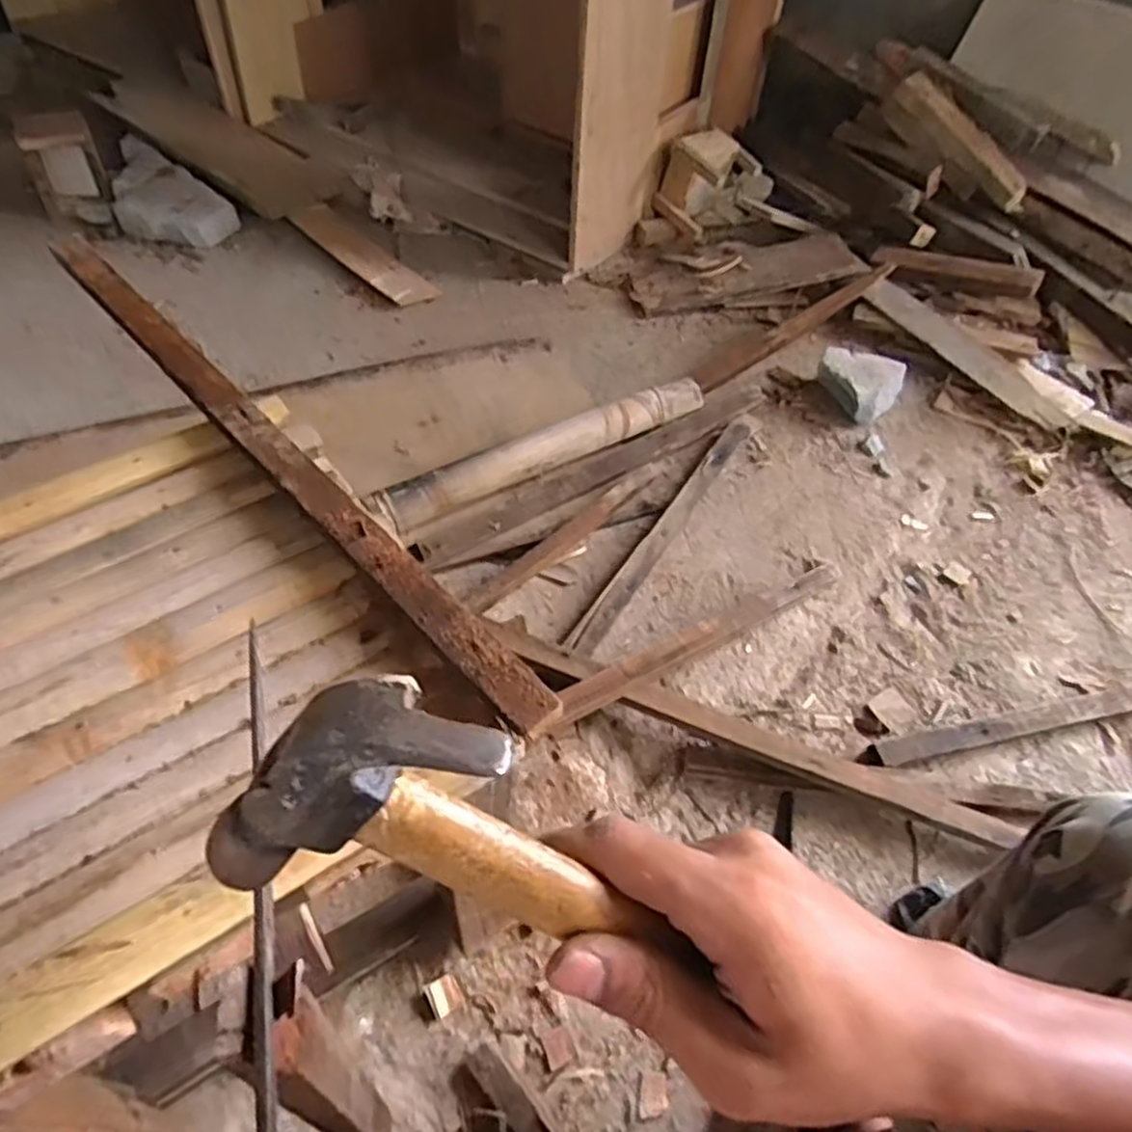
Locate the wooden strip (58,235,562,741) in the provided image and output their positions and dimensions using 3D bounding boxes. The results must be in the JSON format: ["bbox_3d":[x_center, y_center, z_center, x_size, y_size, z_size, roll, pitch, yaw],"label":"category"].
[{"bbox_3d":[-0.234,-0.101,0.570,0.033,0.014,0.642,-35,60,-28],"label":"wooden strip"}]

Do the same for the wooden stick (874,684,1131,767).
[{"bbox_3d":[0.595,0.189,0.952,0.463,0.030,0.038,-10,55,-10],"label":"wooden stick"}]

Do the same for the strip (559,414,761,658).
[{"bbox_3d":[0.148,-0.067,1.084,0.048,0.024,0.538,29,58,17],"label":"strip"}]

